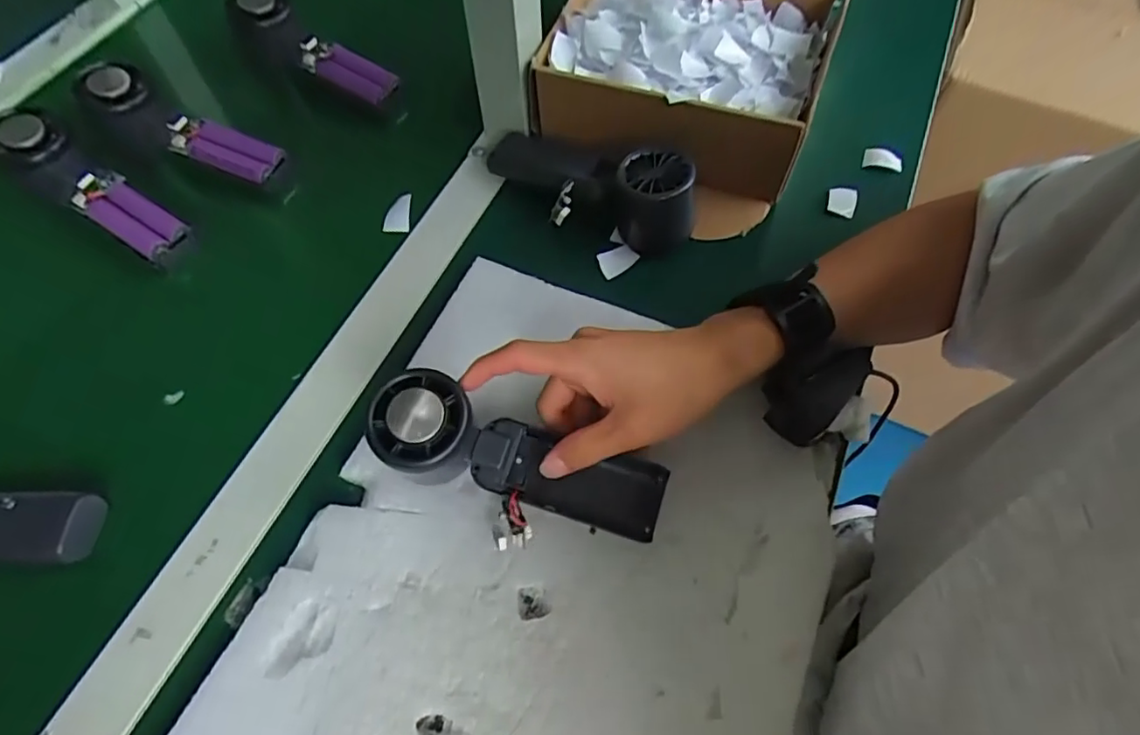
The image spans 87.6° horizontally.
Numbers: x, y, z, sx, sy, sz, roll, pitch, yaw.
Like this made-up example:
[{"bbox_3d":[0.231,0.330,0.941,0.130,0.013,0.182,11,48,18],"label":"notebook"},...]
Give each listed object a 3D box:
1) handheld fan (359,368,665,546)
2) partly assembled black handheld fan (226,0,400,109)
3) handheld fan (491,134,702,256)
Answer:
[{"bbox_3d":[-0.032,0.058,0.326,0.159,0.035,0.063,24,64,-4],"label":"handheld fan"},{"bbox_3d":[-0.220,-0.275,0.515,0.146,0.033,0.042,33,66,-6],"label":"partly assembled black handheld fan"},{"bbox_3d":[0.010,-0.141,0.437,0.166,0.054,0.062,30,66,15],"label":"handheld fan"}]

